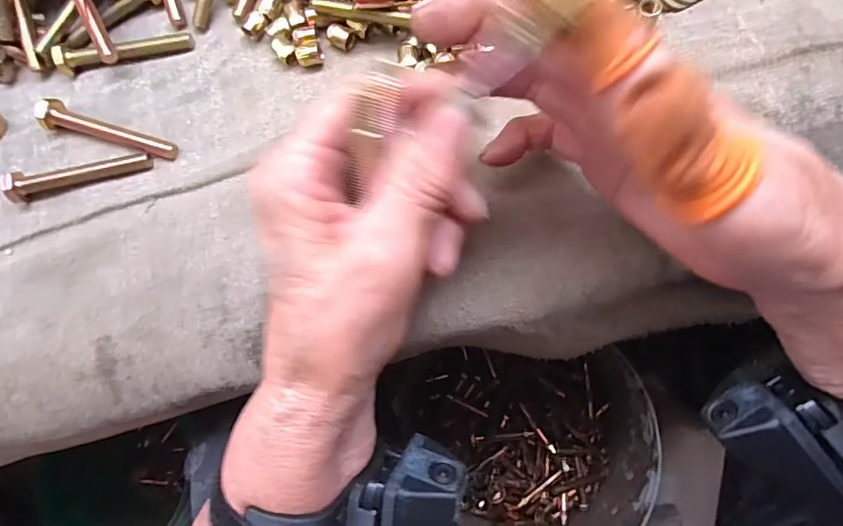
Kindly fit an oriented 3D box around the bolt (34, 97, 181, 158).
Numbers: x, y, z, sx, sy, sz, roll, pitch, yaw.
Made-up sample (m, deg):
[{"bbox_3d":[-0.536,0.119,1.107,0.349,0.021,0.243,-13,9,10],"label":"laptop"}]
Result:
[{"bbox_3d":[-0.150,-0.062,0.238,0.061,0.016,0.014,20,84,7],"label":"bolt"}]

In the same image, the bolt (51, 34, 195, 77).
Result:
[{"bbox_3d":[-0.146,-0.105,0.246,0.065,0.012,0.013,-9,81,3],"label":"bolt"}]

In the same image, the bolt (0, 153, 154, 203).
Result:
[{"bbox_3d":[-0.163,-0.044,0.236,0.067,0.013,0.012,-15,81,3],"label":"bolt"}]

